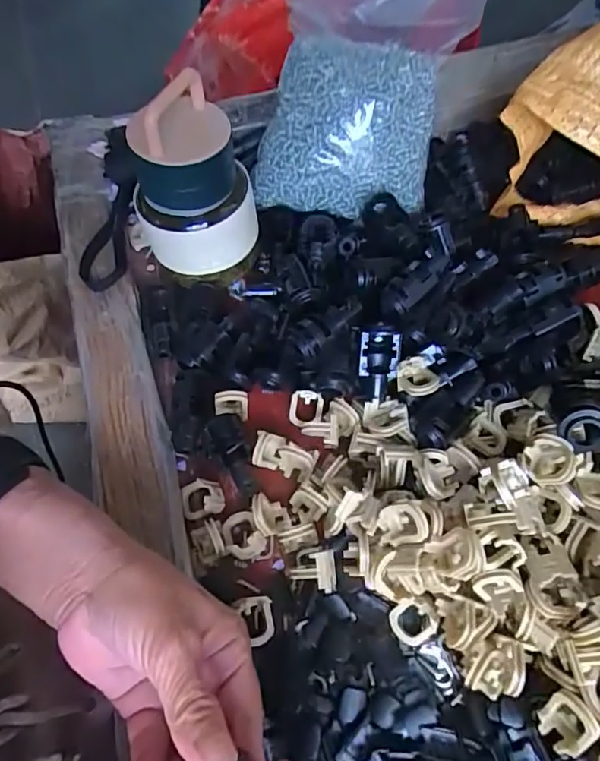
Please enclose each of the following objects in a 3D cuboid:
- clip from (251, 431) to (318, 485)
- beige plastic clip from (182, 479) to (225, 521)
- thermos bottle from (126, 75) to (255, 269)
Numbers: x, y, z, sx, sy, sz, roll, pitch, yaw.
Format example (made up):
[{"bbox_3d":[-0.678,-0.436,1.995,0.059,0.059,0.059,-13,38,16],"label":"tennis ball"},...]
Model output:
[{"bbox_3d":[-0.009,0.047,0.326,0.037,0.026,0.022,15,64,10],"label":"clip"},{"bbox_3d":[-0.059,0.071,0.315,0.024,0.017,0.022,-14,63,-5],"label":"beige plastic clip"},{"bbox_3d":[-0.072,-0.126,0.337,0.077,0.115,0.070,-28,65,-12],"label":"thermos bottle"}]

